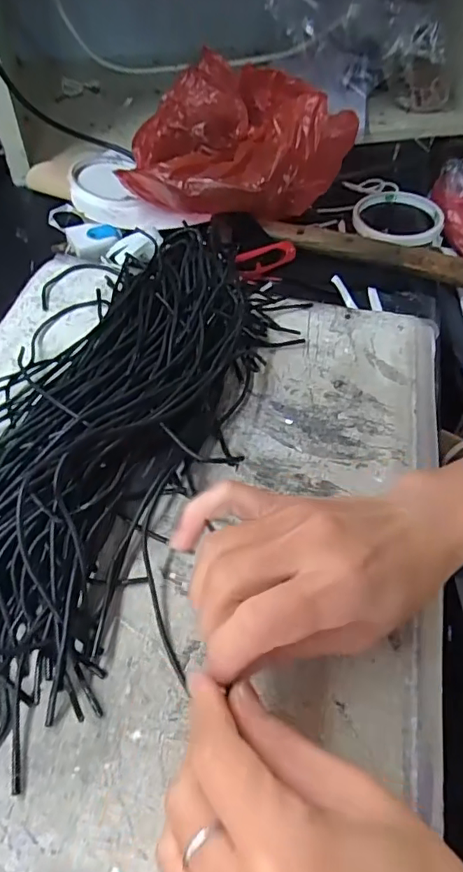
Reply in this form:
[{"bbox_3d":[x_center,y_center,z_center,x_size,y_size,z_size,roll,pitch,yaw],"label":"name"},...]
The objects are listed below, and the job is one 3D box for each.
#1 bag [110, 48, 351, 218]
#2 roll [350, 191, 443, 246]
[{"bbox_3d":[0.002,-0.275,0.503,0.198,0.098,0.197,2,53,-1],"label":"bag"},{"bbox_3d":[0.163,-0.214,0.519,0.084,0.014,0.098,-4,53,-5],"label":"roll"}]

